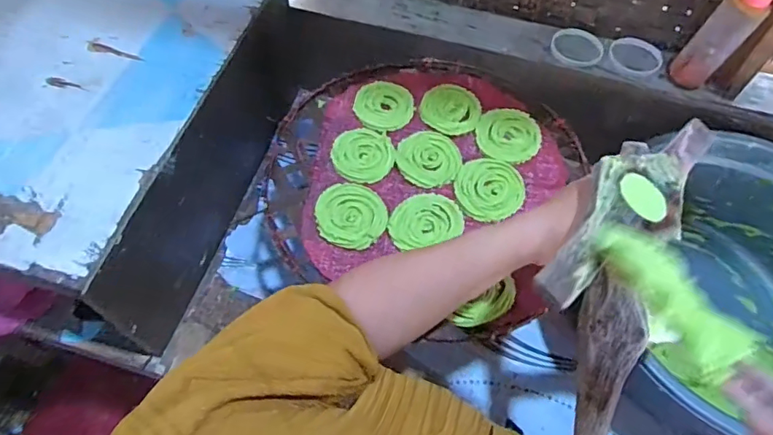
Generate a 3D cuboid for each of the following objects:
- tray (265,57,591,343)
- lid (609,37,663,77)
[{"bbox_3d":[0.043,-0.062,0.613,0.347,0.025,0.365,1,60,-2],"label":"tray"},{"bbox_3d":[0.438,-0.281,0.889,0.088,0.011,0.088,1,60,-2],"label":"lid"}]

